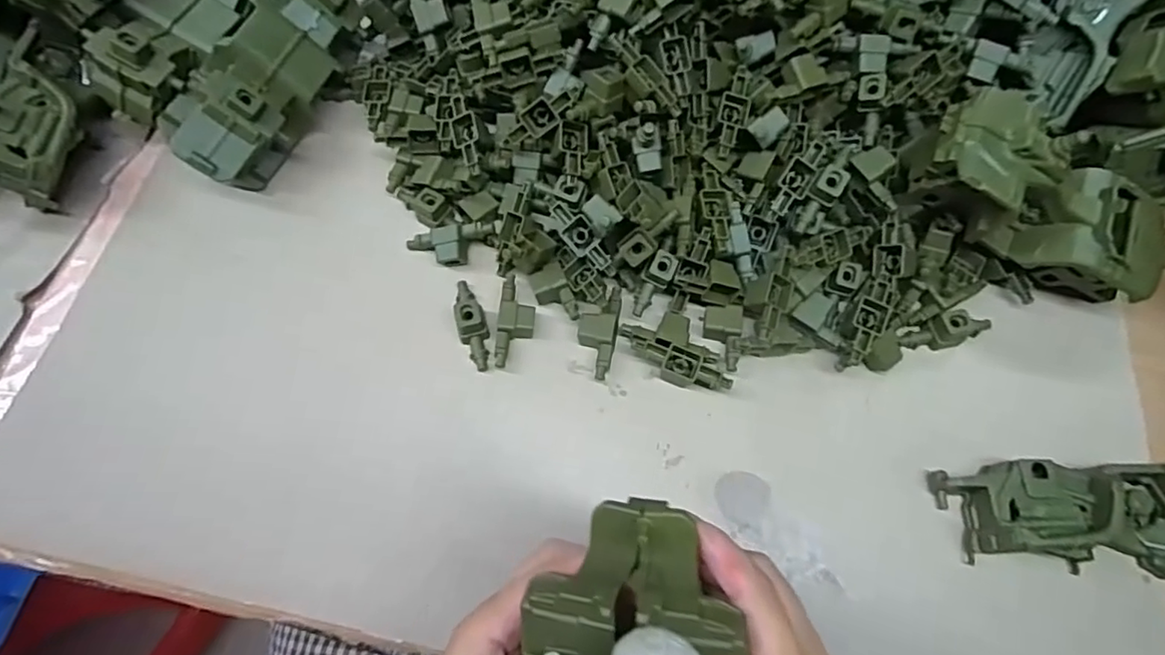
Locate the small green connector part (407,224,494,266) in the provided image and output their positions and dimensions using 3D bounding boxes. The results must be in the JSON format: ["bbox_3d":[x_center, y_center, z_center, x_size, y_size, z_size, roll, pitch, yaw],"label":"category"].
[{"bbox_3d":[-0.094,-0.058,0.425,0.064,0.020,0.026,-6,68,-3],"label":"small green connector part"}]

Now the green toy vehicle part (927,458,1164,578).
[{"bbox_3d":[0.311,0.116,0.351,0.180,0.040,0.070,0,68,-1],"label":"green toy vehicle part"}]

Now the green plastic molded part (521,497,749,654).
[{"bbox_3d":[0.017,0.159,0.239,0.080,0.047,0.168,4,101,1],"label":"green plastic molded part"}]

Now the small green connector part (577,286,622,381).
[{"bbox_3d":[0.011,0.000,0.403,0.025,0.015,0.068,10,68,3],"label":"small green connector part"}]

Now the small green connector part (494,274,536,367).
[{"bbox_3d":[-0.045,-0.006,0.406,0.023,0.013,0.067,4,68,1],"label":"small green connector part"}]

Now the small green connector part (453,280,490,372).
[{"bbox_3d":[-0.076,-0.004,0.406,0.019,0.021,0.067,-17,69,-7],"label":"small green connector part"}]

